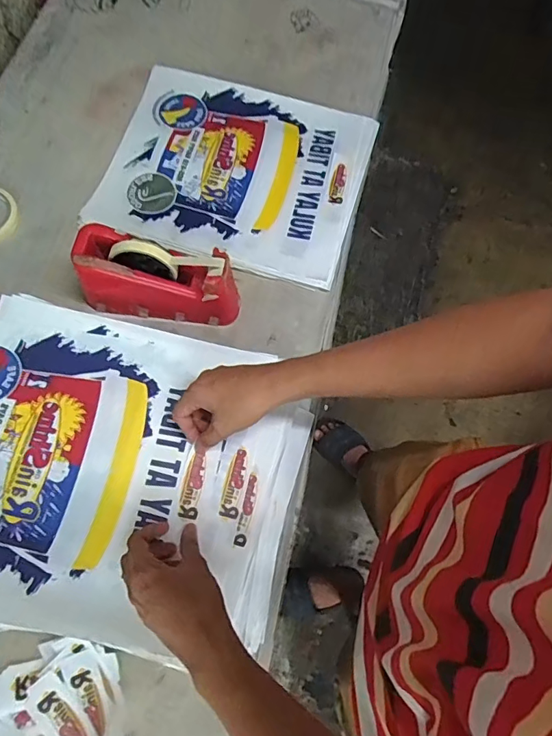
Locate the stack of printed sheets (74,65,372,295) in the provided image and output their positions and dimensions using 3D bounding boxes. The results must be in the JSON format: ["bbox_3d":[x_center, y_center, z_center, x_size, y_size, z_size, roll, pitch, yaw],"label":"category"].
[{"bbox_3d":[-0.059,-0.309,0.743,0.371,0.028,0.332,16,67,4],"label":"stack of printed sheets"}]

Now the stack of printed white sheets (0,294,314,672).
[{"bbox_3d":[-0.202,0.116,0.564,0.454,0.060,0.350,11,67,1],"label":"stack of printed white sheets"}]

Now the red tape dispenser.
[{"bbox_3d":[-0.147,-0.111,0.616,0.202,0.103,0.080,14,68,0],"label":"red tape dispenser"}]

